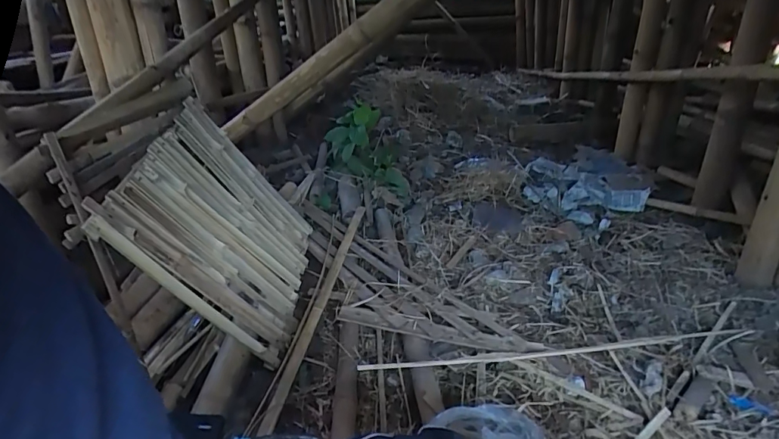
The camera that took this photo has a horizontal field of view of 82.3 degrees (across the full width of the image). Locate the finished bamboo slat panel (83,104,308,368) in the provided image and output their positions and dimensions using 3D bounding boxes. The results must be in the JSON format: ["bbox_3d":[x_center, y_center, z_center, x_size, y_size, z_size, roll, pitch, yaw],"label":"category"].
[{"bbox_3d":[-0.372,0.027,1.054,0.027,0.507,0.457,-21,38,22],"label":"finished bamboo slat panel"}]

